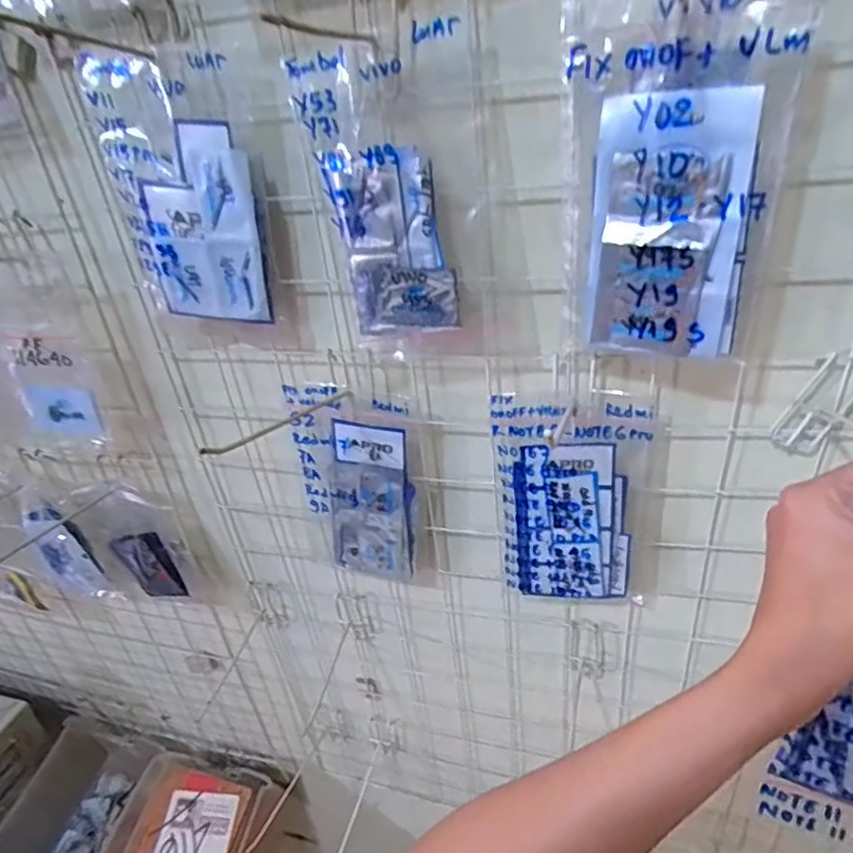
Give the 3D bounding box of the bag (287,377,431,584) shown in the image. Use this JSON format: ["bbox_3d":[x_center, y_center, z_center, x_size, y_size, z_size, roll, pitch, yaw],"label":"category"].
[{"bbox_3d":[-0.055,0.057,0.533,0.113,0.210,0.033,1,30,15],"label":"bag"}]

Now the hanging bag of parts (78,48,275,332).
[{"bbox_3d":[-0.179,-0.162,0.439,0.127,0.190,0.026,10,28,12],"label":"hanging bag of parts"}]

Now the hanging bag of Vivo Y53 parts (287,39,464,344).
[{"bbox_3d":[-0.029,-0.148,0.393,0.077,0.181,0.025,-6,26,18],"label":"hanging bag of Vivo Y53 parts"}]

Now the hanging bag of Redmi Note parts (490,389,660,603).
[{"bbox_3d":[0.122,0.069,0.489,0.121,0.204,0.037,0,30,14],"label":"hanging bag of Redmi Note parts"}]

